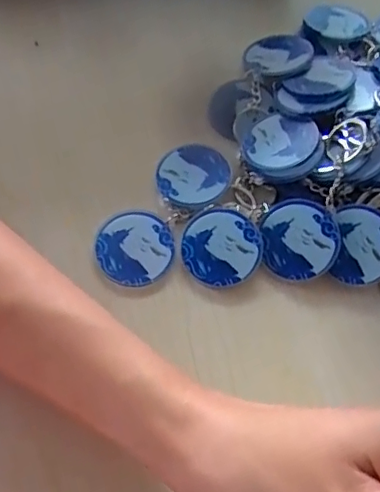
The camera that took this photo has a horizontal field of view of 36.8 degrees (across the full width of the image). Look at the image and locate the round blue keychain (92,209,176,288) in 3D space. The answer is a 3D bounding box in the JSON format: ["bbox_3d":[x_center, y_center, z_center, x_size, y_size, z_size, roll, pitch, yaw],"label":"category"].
[{"bbox_3d":[-0.028,0.001,0.288,0.039,0.004,0.039,1,65,-3],"label":"round blue keychain"}]

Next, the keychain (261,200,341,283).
[{"bbox_3d":[0.055,-0.004,0.286,0.037,0.004,0.040,-1,82,9],"label":"keychain"}]

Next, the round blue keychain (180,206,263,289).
[{"bbox_3d":[0.016,0.000,0.286,0.039,0.006,0.039,1,65,-3],"label":"round blue keychain"}]

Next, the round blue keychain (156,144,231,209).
[{"bbox_3d":[0.001,-0.037,0.301,0.036,0.007,0.037,1,65,-3],"label":"round blue keychain"}]

